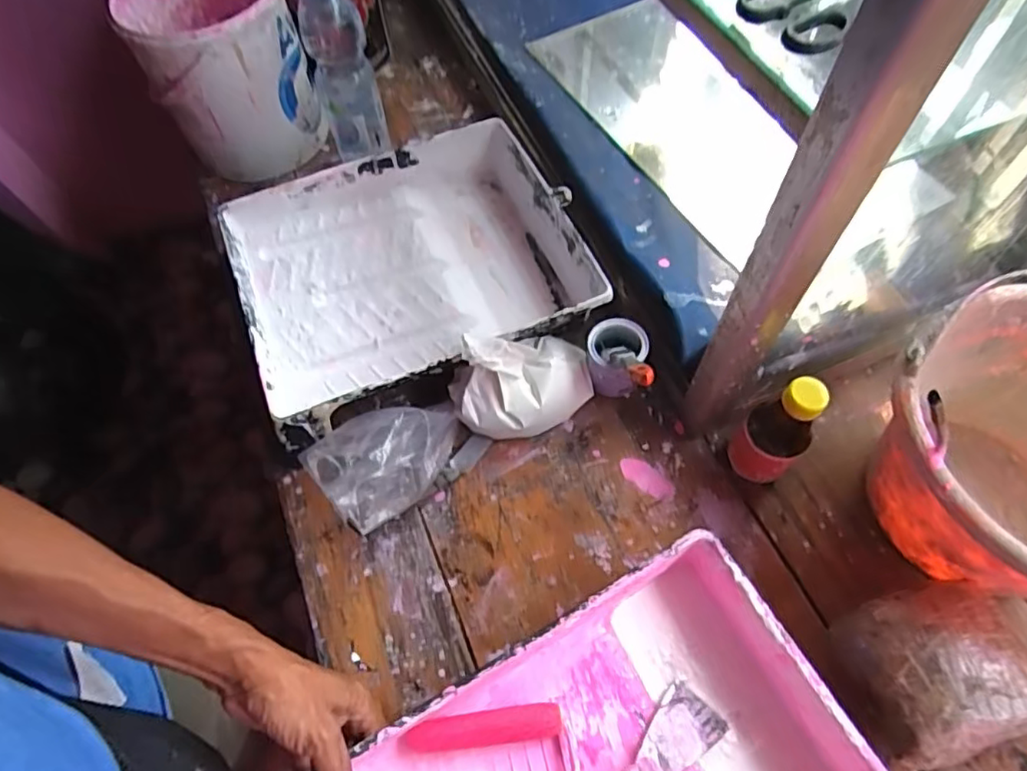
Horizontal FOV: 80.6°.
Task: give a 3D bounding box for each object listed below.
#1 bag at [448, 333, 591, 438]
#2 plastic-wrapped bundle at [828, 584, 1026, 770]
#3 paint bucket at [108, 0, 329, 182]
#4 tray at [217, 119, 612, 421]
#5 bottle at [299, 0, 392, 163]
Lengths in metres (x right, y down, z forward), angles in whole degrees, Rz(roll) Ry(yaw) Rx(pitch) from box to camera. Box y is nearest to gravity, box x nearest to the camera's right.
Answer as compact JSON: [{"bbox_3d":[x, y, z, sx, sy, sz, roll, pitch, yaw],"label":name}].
[{"bbox_3d":[0.008,-0.011,0.576,0.139,0.088,0.092,-16,62,-6],"label":"bag"},{"bbox_3d":[0.310,0.211,0.450,0.113,0.072,0.111,-14,62,-4],"label":"plastic-wrapped bundle"},{"bbox_3d":[-0.340,-0.380,0.731,0.176,0.187,0.190,-23,63,-9],"label":"paint bucket"},{"bbox_3d":[-0.112,-0.130,0.661,0.336,0.075,0.300,-22,63,-9],"label":"tray"},{"bbox_3d":[-0.191,-0.354,0.679,0.066,0.224,0.067,-17,62,-6],"label":"bottle"}]

